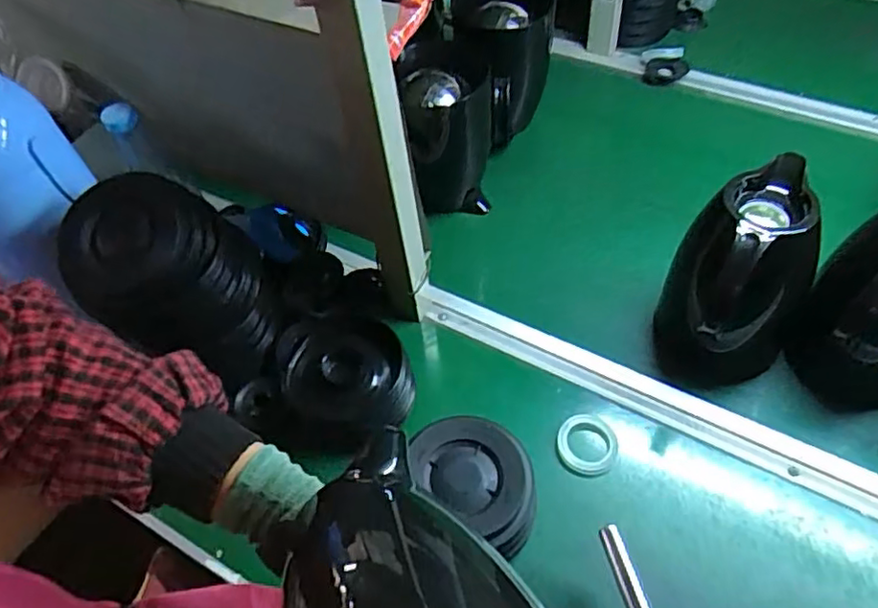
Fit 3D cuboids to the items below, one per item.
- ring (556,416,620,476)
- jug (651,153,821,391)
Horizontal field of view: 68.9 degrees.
[{"bbox_3d":[0.144,0.135,0.618,0.056,0.017,0.054,-3,52,4],"label":"ring"},{"bbox_3d":[0.282,-0.026,0.599,0.111,0.193,0.112,25,58,23],"label":"jug"}]

